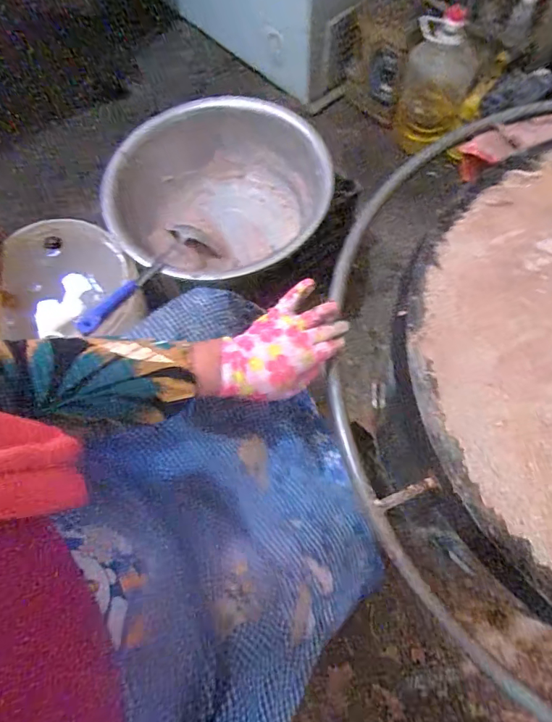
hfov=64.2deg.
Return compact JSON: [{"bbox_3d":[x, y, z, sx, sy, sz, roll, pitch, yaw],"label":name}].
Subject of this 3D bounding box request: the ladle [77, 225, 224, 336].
[{"bbox_3d":[-0.203,-0.151,0.747,0.070,0.059,0.382,19,39,9],"label":"ladle"}]

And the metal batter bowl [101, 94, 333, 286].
[{"bbox_3d":[-0.126,-0.292,0.876,0.365,0.182,0.398,-1,67,1],"label":"metal batter bowl"}]

